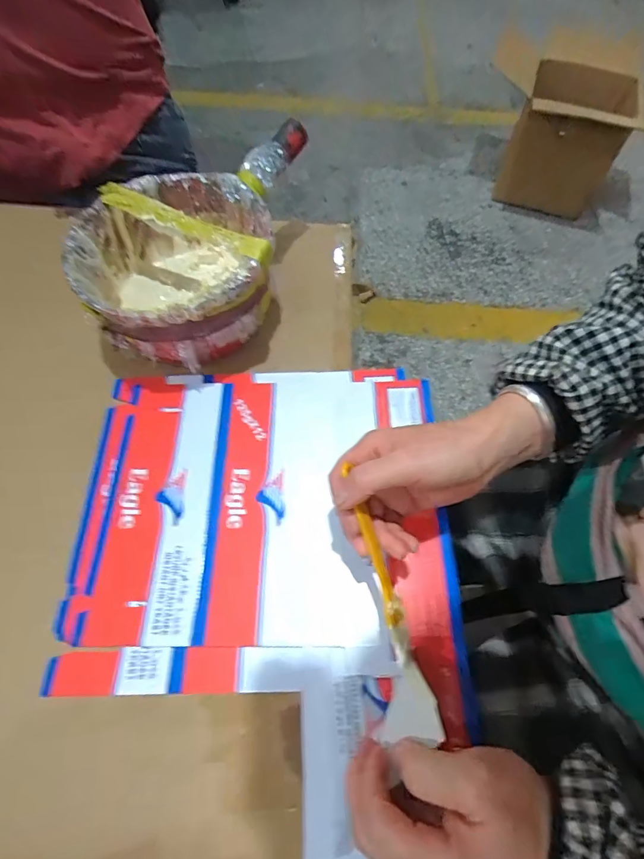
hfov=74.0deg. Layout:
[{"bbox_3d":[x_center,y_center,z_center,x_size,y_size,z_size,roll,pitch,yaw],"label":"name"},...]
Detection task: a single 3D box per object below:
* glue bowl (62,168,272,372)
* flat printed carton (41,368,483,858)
[{"bbox_3d":[-0.140,-0.159,0.437,0.180,0.101,0.202,1,61,-1],"label":"glue bowl"},{"bbox_3d":[-0.048,0.111,0.343,0.303,0.010,0.371,-2,62,-1],"label":"flat printed carton"}]

